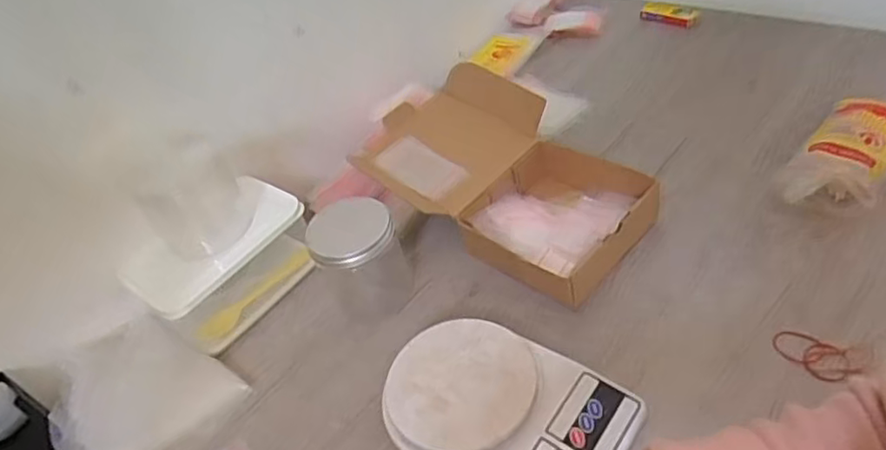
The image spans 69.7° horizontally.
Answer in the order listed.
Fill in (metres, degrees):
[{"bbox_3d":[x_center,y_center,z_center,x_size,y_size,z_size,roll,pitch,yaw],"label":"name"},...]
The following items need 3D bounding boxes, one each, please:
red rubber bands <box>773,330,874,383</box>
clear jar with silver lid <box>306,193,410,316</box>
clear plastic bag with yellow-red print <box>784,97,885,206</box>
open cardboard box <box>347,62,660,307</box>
[{"bbox_3d":[0.326,0.115,0.549,0.074,0.009,0.047,10,49,25],"label":"red rubber bands"},{"bbox_3d":[-0.086,0.034,0.672,0.084,0.104,0.078,-14,43,2],"label":"clear jar with silver lid"},{"bbox_3d":[0.430,-0.074,0.674,0.088,0.046,0.164,26,56,36],"label":"clear plastic bag with yellow-red print"},{"bbox_3d":[0.065,-0.059,0.729,0.340,0.101,0.195,25,56,36],"label":"open cardboard box"}]

